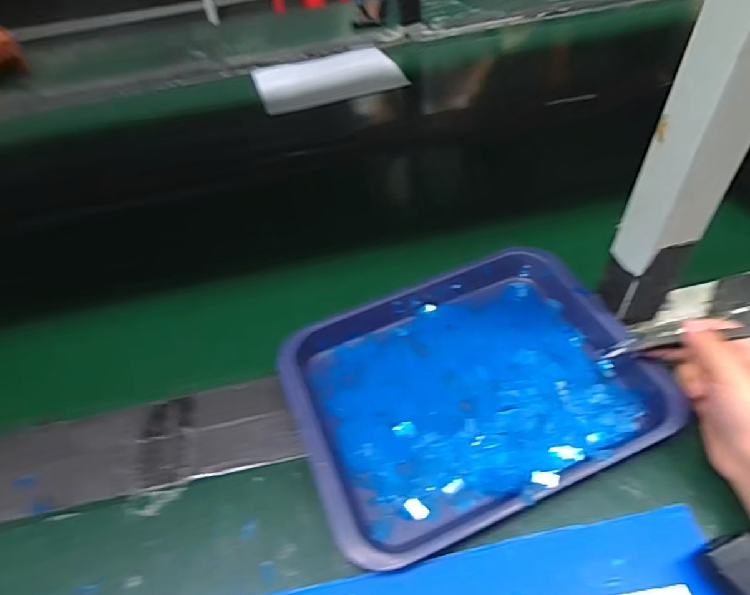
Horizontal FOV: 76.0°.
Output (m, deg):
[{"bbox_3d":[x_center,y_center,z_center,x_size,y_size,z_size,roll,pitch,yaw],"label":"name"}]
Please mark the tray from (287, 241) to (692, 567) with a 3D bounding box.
[{"bbox_3d":[0.075,0.068,0.414,0.279,0.038,0.225,-20,47,-12],"label":"tray"}]

